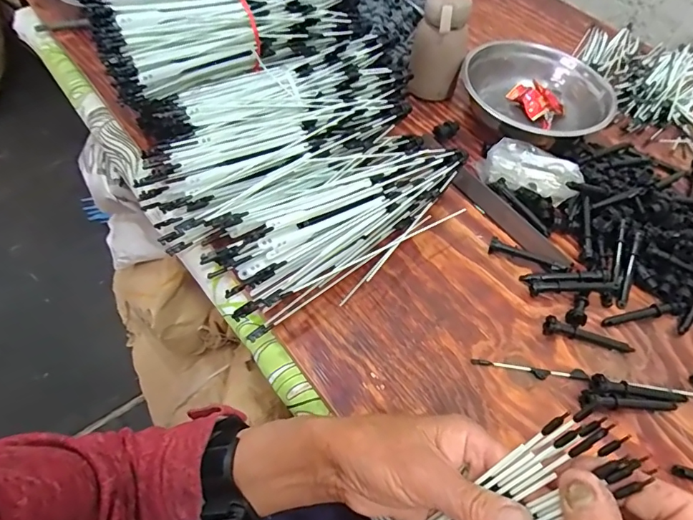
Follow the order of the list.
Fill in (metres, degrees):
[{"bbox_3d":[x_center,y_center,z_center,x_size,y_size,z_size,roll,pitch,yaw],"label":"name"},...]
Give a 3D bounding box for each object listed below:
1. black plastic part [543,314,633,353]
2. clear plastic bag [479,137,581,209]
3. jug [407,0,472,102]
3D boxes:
[{"bbox_3d":[0.258,0.079,0.494,0.093,0.018,0.018,11,54,3],"label":"black plastic part"},{"bbox_3d":[0.239,-0.114,0.614,0.125,0.042,0.069,24,56,12],"label":"clear plastic bag"},{"bbox_3d":[0.139,-0.314,0.715,0.077,0.163,0.068,22,55,11],"label":"jug"}]

